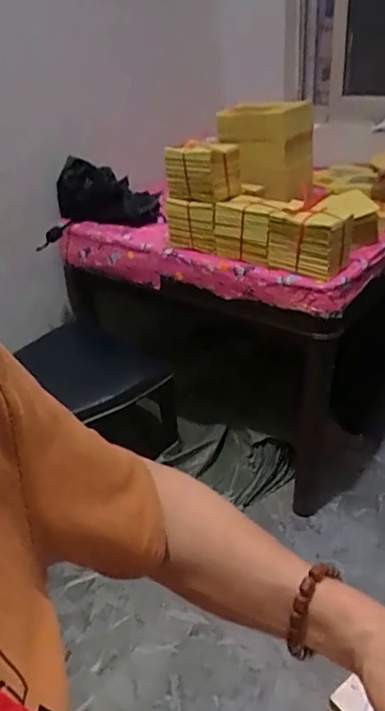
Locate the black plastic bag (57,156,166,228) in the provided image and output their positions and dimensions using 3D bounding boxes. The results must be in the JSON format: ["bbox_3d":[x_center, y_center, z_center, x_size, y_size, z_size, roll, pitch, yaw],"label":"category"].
[{"bbox_3d":[-0.275,-0.505,1.769,0.364,0.210,0.089,17,36,11],"label":"black plastic bag"}]

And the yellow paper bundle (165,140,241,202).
[{"bbox_3d":[0.025,-0.470,1.397,0.097,0.125,0.193,-25,37,-30],"label":"yellow paper bundle"}]

